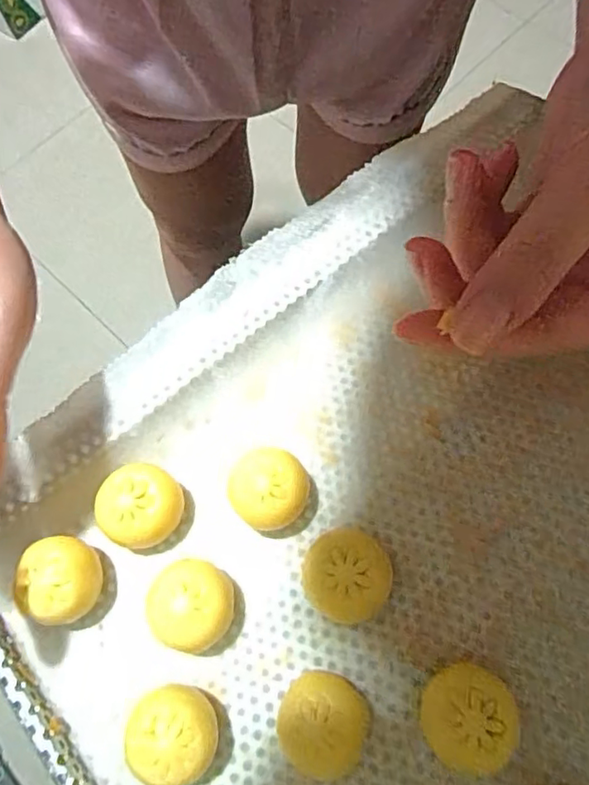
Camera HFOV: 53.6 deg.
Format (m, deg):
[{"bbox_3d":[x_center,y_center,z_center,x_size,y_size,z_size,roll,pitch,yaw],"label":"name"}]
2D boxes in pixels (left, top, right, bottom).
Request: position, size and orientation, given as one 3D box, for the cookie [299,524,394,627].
[{"bbox_3d":[0.017,0.061,0.192,0.027,0.024,0.029,-2,68,4],"label":"cookie"}]

